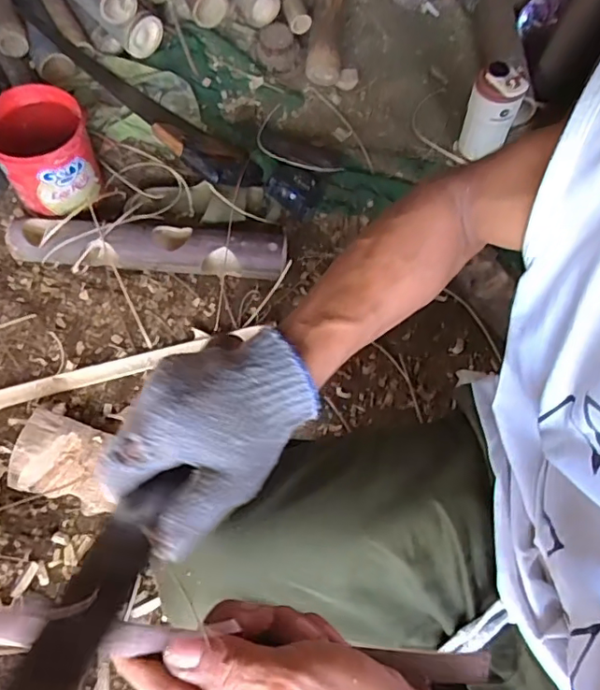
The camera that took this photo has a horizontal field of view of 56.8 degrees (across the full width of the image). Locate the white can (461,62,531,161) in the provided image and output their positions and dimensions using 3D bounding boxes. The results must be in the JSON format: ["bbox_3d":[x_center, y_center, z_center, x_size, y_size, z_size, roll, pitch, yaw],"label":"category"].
[{"bbox_3d":[0.312,-0.379,0.924,0.079,0.167,0.059,13,67,3],"label":"white can"}]

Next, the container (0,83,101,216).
[{"bbox_3d":[-0.388,-0.291,0.855,0.134,0.148,0.144,1,67,-2],"label":"container"}]

